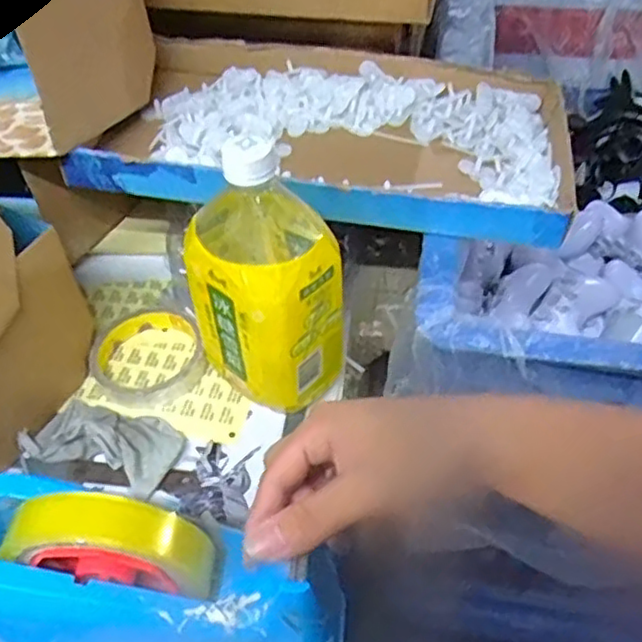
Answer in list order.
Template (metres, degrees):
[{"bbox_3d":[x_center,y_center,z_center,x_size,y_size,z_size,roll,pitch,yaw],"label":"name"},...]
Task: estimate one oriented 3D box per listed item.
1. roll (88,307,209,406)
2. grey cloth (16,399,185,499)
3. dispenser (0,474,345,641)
[{"bbox_3d":[-0.132,0.024,0.519,0.083,0.020,0.090,-1,48,1],"label":"roll"},{"bbox_3d":[-0.153,0.081,0.471,0.106,0.027,0.059,13,49,12],"label":"grey cloth"},{"bbox_3d":[-0.094,0.147,0.355,0.200,0.103,0.070,13,48,-1],"label":"dispenser"}]

